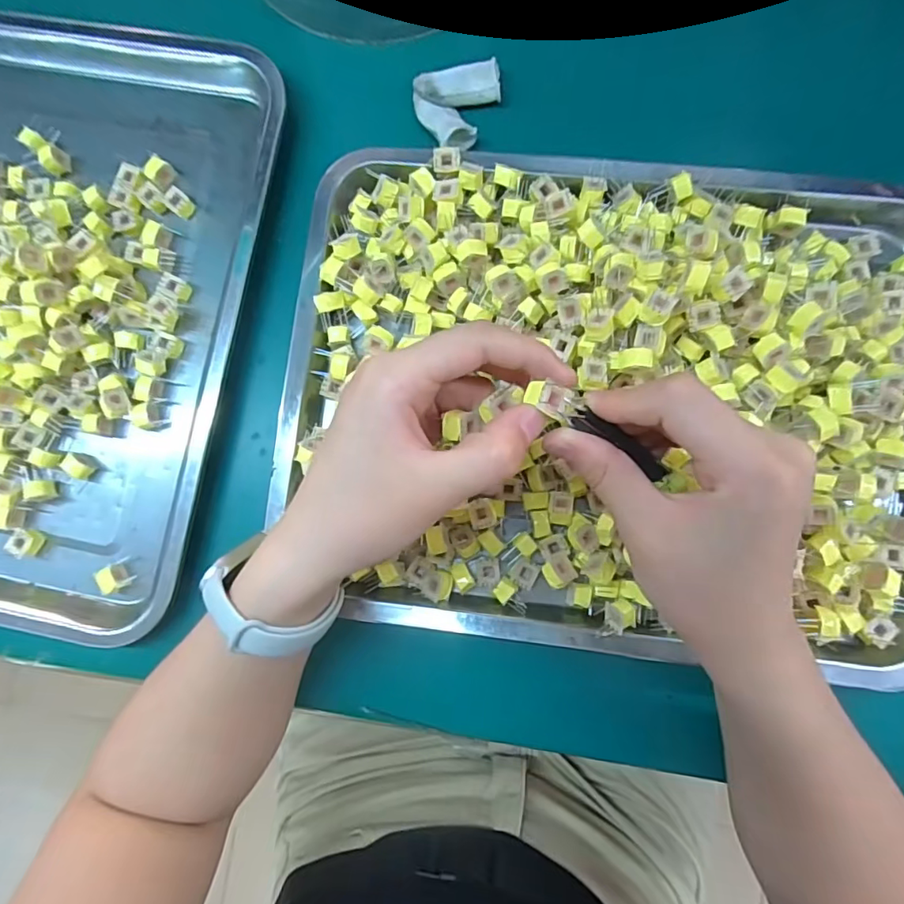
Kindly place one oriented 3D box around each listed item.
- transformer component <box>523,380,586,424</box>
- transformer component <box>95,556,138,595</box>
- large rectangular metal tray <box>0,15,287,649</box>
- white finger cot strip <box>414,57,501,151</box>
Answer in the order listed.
[{"bbox_3d":[0.043,-0.021,0.217,0.026,0.007,0.013,15,86,-9],"label":"transformer component"},{"bbox_3d":[-0.215,0.079,0.337,0.015,0.020,0.018,-26,85,0],"label":"transformer component"},{"bbox_3d":[-0.281,-0.094,0.347,0.285,0.033,0.388,11,86,3],"label":"large rectangular metal tray"},{"bbox_3d":[0.005,-0.227,0.349,0.056,0.012,0.052,-9,85,2],"label":"white finger cot strip"}]

